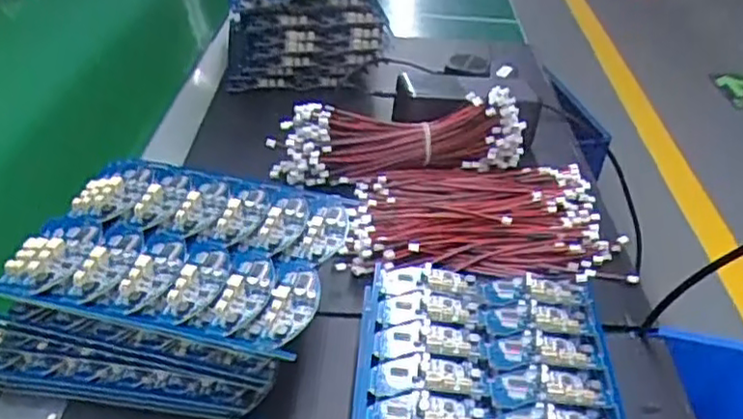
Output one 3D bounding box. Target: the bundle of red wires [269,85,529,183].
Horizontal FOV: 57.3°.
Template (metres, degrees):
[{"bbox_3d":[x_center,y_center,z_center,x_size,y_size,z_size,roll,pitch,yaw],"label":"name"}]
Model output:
[{"bbox_3d":[0.025,-0.060,0.570,0.215,0.060,0.040,-6,37,-10],"label":"bundle of red wires"}]

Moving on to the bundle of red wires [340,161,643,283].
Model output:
[{"bbox_3d":[0.087,0.005,0.533,0.207,0.023,0.133,2,36,-2],"label":"bundle of red wires"}]

